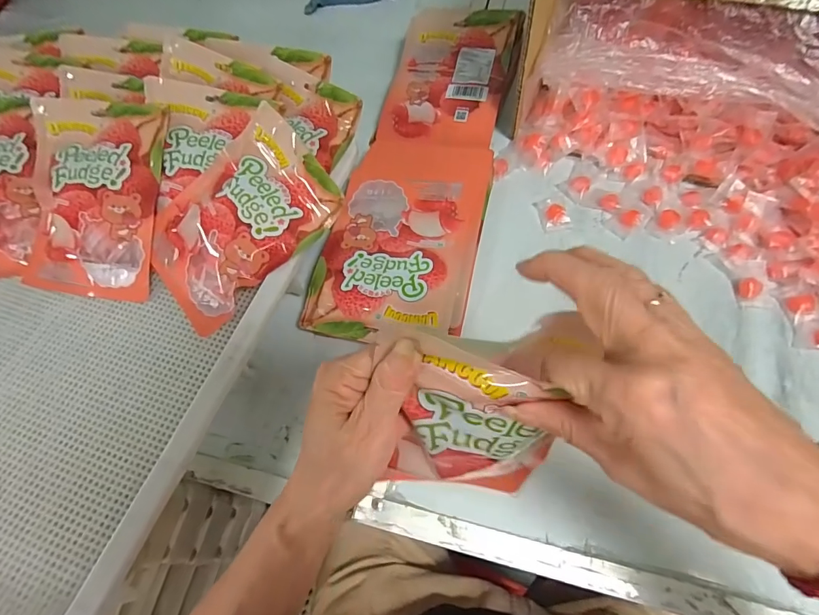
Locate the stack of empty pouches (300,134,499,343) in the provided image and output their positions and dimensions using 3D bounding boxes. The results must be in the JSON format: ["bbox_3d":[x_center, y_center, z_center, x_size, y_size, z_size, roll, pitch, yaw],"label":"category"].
[{"bbox_3d":[-0.004,-0.091,0.487,0.171,0.033,0.278,11,67,10],"label":"stack of empty pouches"}]

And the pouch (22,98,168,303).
[{"bbox_3d":[-0.354,-0.123,0.469,0.157,0.033,0.218,5,90,9],"label":"pouch"}]

